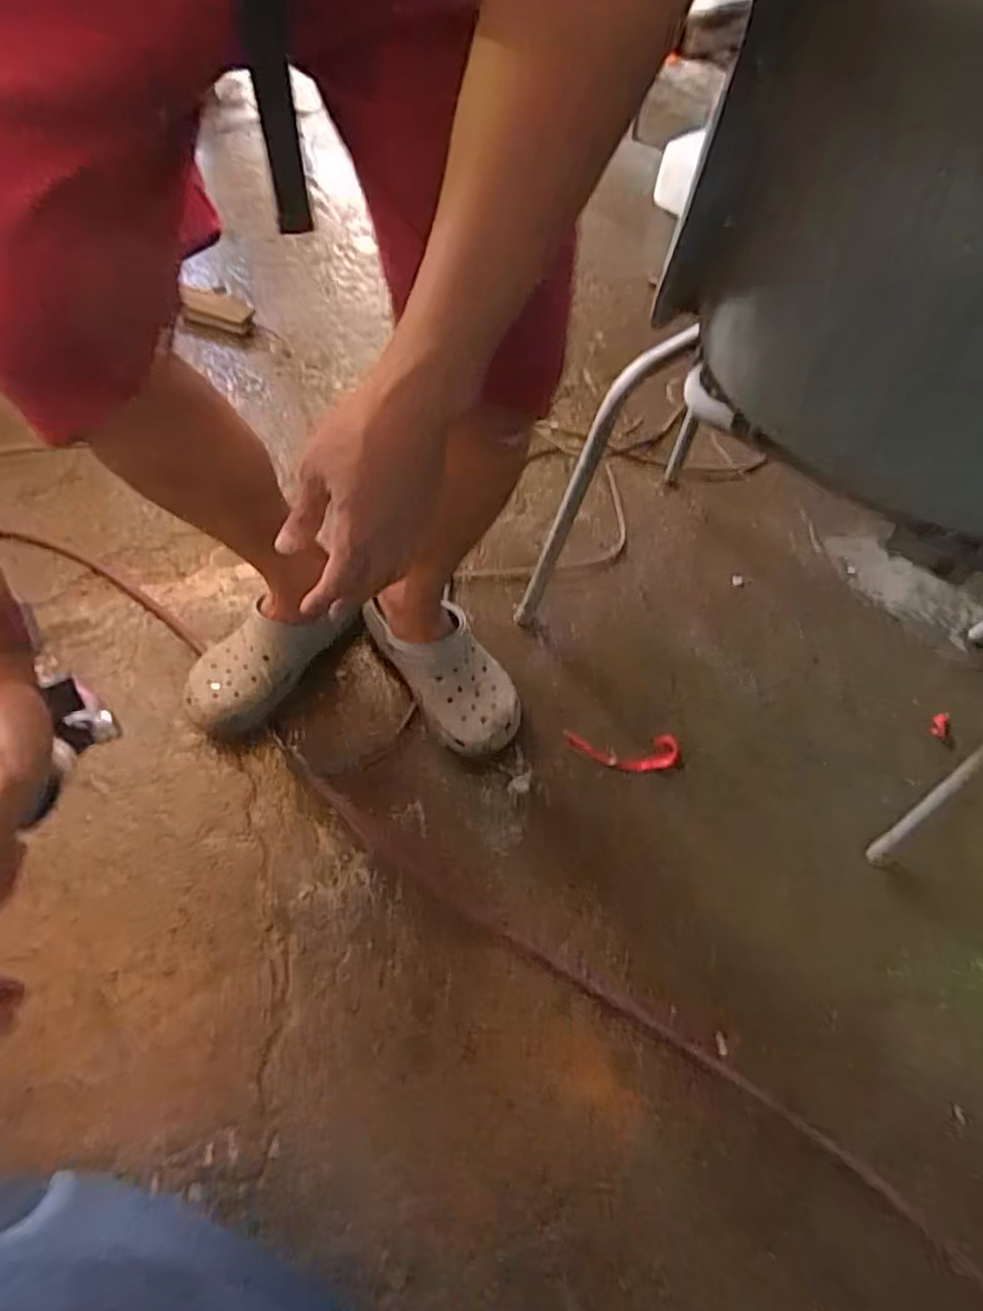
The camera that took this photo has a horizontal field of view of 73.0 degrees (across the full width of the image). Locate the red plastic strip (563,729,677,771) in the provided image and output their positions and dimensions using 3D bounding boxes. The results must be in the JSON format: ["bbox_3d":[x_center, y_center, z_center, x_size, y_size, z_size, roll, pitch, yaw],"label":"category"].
[{"bbox_3d":[0.169,0.122,0.864,0.142,0.033,0.054,5,57,0],"label":"red plastic strip"}]

